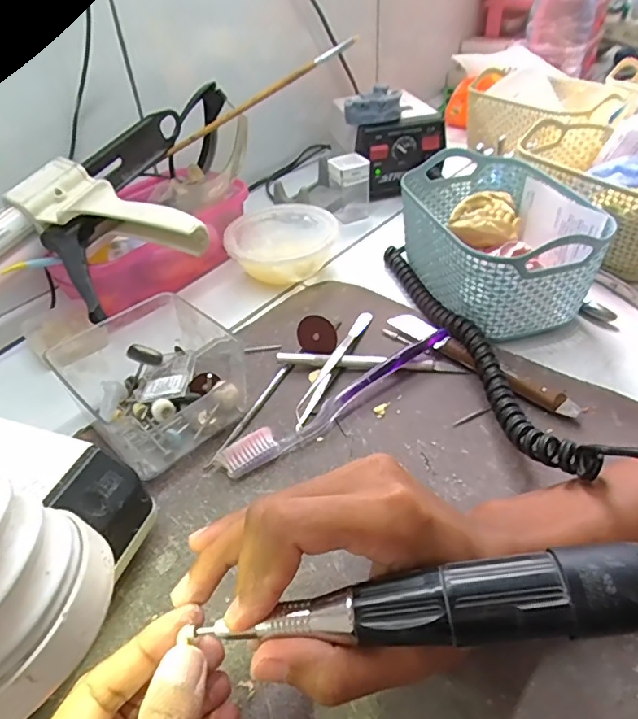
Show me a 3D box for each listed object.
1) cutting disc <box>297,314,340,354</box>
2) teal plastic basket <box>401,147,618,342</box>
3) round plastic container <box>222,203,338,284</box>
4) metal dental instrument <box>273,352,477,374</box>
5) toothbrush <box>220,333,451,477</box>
[{"bbox_3d":[-0.002,-0.019,0.404,0.033,0.028,0.007,1,8,22],"label":"cutting disc"},{"bbox_3d":[0.142,-0.097,0.442,0.117,0.084,0.165,-11,42,-8],"label":"teal plastic basket"},{"bbox_3d":[-0.034,-0.108,0.499,0.100,0.038,0.098,-2,41,2],"label":"round plastic container"},{"bbox_3d":[0.038,0.001,0.391,0.137,0.012,0.011,1,41,6],"label":"metal dental instrument"},{"bbox_3d":[0.019,0.026,0.361,0.189,0.018,0.020,-27,46,-24],"label":"toothbrush"}]

